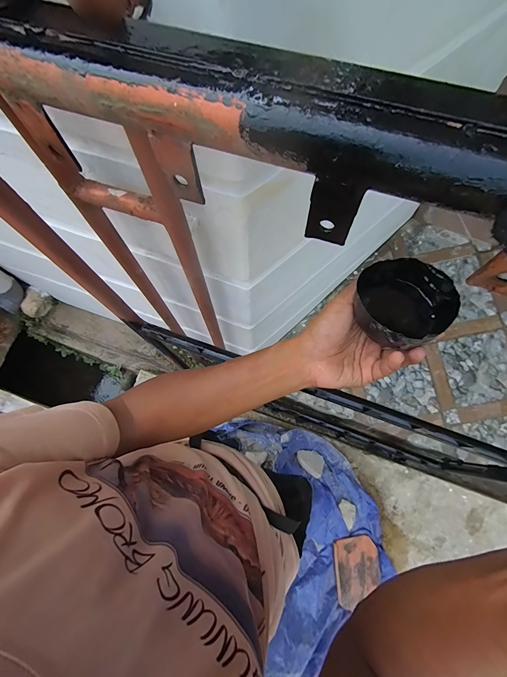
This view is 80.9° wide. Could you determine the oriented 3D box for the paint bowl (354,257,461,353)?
[{"bbox_3d":[0.136,-0.033,0.287,0.086,0.048,0.088,0,71,1],"label":"paint bowl"}]

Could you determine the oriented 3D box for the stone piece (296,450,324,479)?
[{"bbox_3d":[0.251,0.540,1.314,0.126,0.051,0.092,32,75,11],"label":"stone piece"}]

